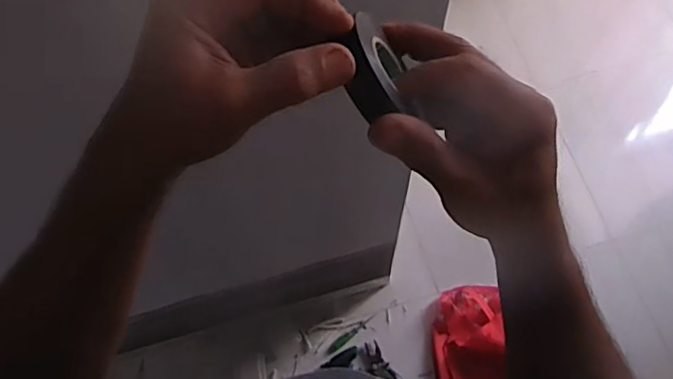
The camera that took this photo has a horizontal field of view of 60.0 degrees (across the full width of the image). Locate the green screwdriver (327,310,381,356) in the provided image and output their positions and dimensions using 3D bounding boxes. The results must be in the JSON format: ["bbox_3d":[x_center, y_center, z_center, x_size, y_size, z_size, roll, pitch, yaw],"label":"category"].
[{"bbox_3d":[0.050,0.377,1.535,0.174,0.018,0.022,-33,71,-10],"label":"green screwdriver"}]

